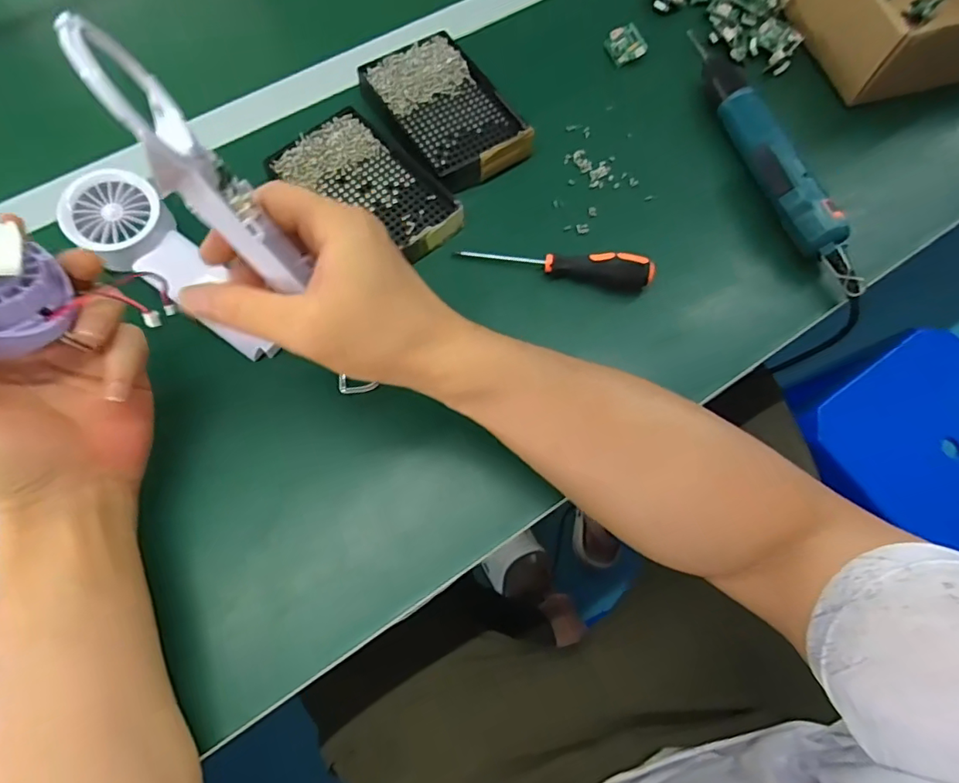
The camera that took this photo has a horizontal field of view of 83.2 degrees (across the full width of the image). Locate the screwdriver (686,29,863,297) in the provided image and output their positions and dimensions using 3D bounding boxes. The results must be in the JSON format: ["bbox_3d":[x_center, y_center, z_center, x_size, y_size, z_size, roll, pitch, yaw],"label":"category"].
[{"bbox_3d":[0.231,-0.193,0.438,0.031,0.039,0.260,-16,71,-7],"label":"screwdriver"}]

